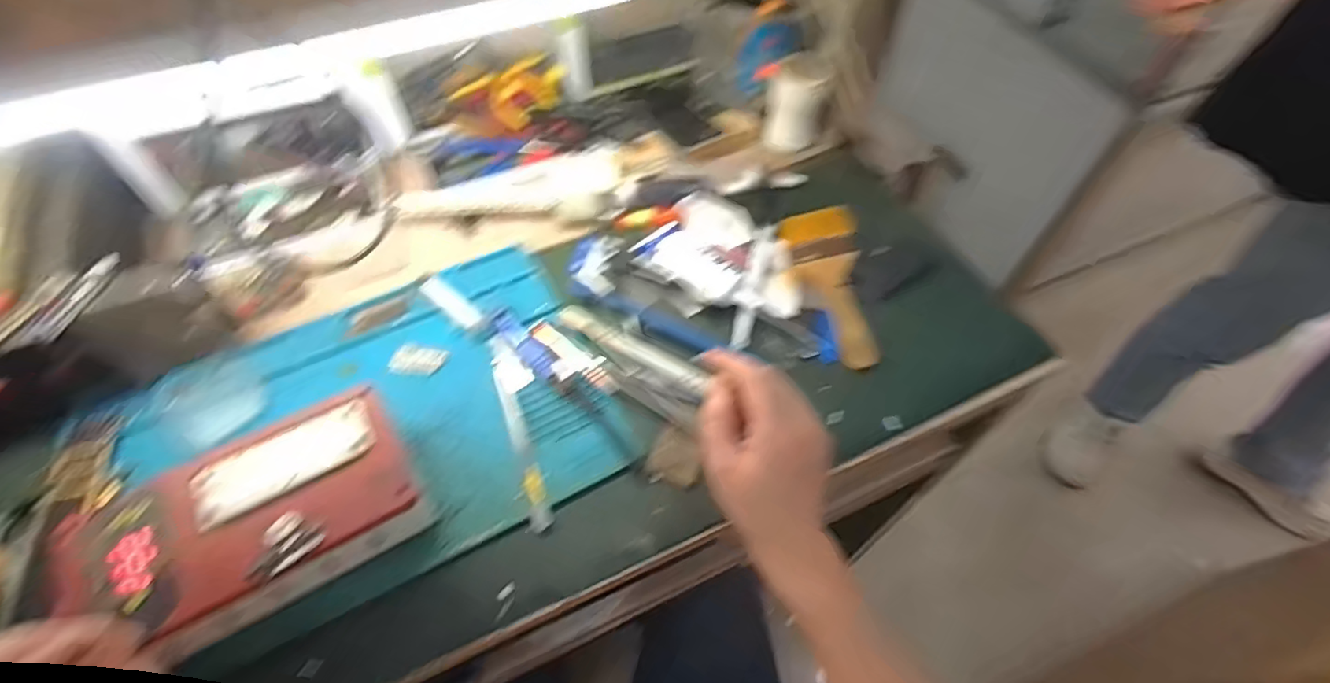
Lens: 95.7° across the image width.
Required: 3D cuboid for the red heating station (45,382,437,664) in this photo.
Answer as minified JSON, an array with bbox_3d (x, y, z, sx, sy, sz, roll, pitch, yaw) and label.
[{"bbox_3d":[-0.257,0.117,0.386,0.191,0.053,0.098,-26,60,-17],"label":"red heating station"}]

